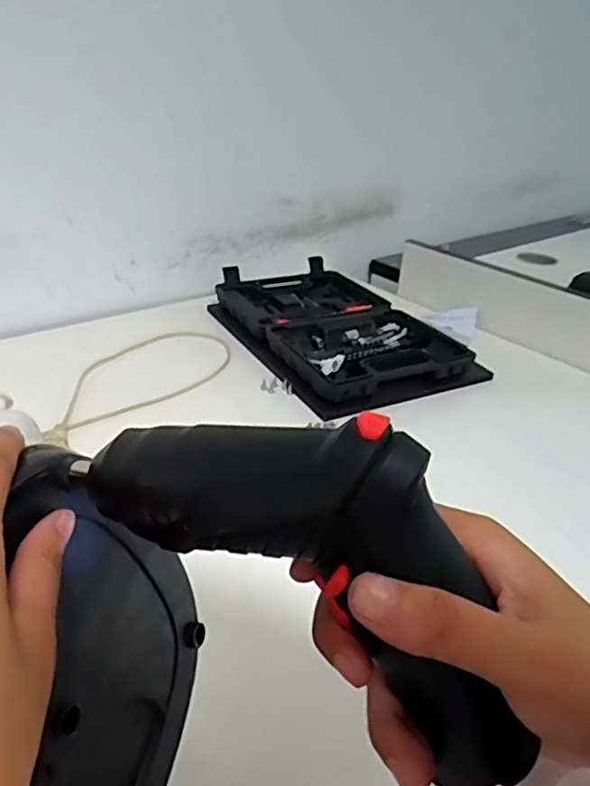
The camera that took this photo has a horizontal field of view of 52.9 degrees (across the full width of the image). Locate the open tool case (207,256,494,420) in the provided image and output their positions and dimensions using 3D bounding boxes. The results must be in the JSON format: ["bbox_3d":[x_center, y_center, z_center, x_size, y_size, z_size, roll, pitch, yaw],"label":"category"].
[{"bbox_3d":[0.053,-0.092,0.805,0.237,0.046,0.347,-13,34,-26],"label":"open tool case"}]

